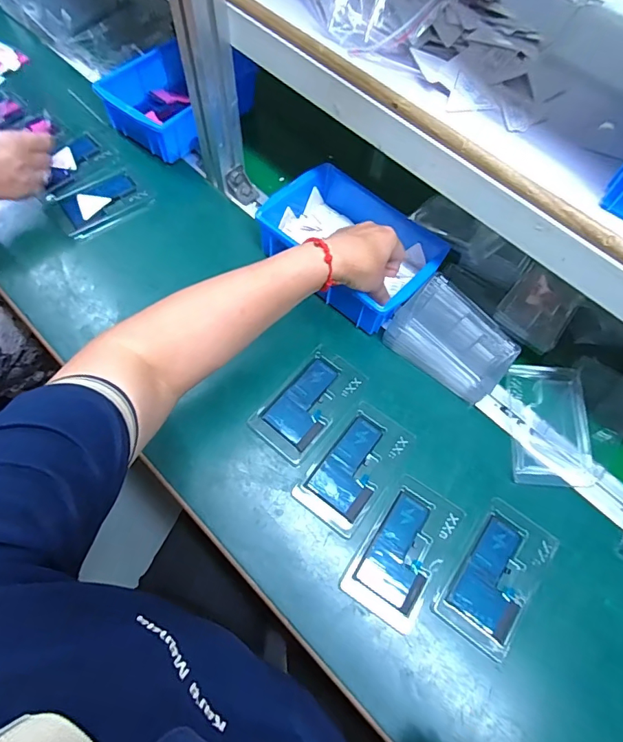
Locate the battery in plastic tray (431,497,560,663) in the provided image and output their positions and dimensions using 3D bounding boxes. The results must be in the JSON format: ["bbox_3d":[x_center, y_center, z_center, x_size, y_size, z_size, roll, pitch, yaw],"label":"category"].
[{"bbox_3d":[0.178,0.194,0.427,0.072,0.009,0.127,35,68,12],"label":"battery in plastic tray"}]

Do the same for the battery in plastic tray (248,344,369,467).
[{"bbox_3d":[-0.002,0.033,0.494,0.072,0.005,0.129,38,68,13],"label":"battery in plastic tray"}]

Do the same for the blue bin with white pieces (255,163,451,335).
[{"bbox_3d":[0.051,-0.156,0.546,0.201,0.060,0.149,39,75,14],"label":"blue bin with white pieces"}]

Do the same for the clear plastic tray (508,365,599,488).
[{"bbox_3d":[0.258,0.054,0.485,0.078,0.015,0.135,5,65,-2],"label":"clear plastic tray"}]

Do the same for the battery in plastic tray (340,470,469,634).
[{"bbox_3d":[0.090,0.172,0.432,0.073,0.011,0.127,31,67,10],"label":"battery in plastic tray"}]

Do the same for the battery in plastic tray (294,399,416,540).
[{"bbox_3d":[0.046,0.098,0.468,0.071,0.010,0.127,35,67,12],"label":"battery in plastic tray"}]

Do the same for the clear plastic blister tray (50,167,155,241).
[{"bbox_3d":[-0.281,-0.226,0.597,0.116,0.011,0.088,-39,73,-19],"label":"clear plastic blister tray"}]

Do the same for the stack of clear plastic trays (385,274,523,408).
[{"bbox_3d":[0.160,-0.037,0.507,0.132,0.046,0.091,38,72,14],"label":"stack of clear plastic trays"}]

